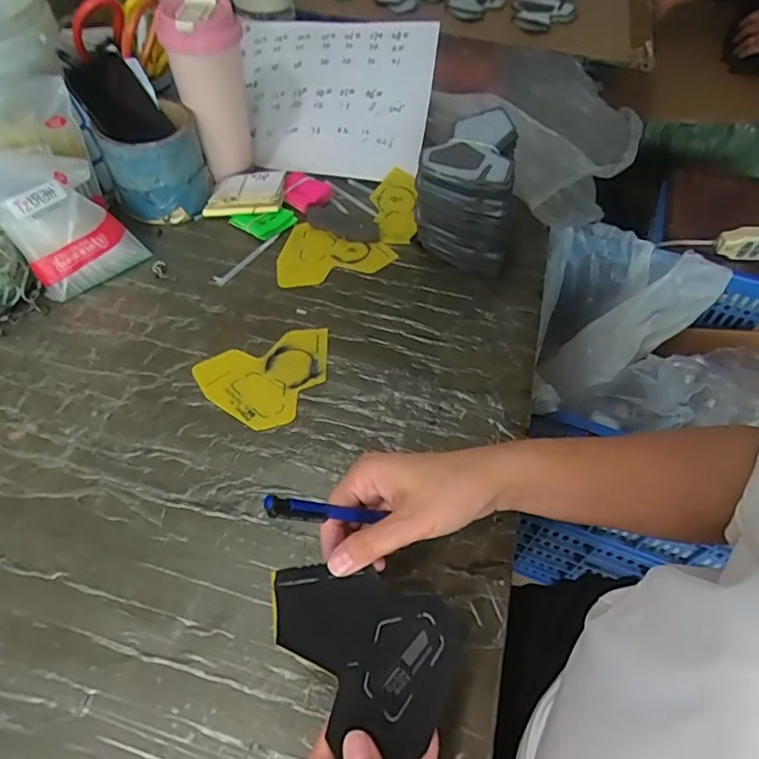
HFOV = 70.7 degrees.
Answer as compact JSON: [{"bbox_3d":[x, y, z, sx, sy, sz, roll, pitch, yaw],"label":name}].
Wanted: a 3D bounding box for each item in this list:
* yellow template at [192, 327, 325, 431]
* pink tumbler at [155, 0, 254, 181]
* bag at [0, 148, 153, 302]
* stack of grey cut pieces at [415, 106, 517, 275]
[{"bbox_3d":[-0.102,-0.001,0.515,0.128,0.004,0.097,-22,59,-15],"label":"yellow template"},{"bbox_3d":[-0.196,-0.337,0.632,0.084,0.183,0.070,-13,55,-12],"label":"pink tumbler"},{"bbox_3d":[-0.327,-0.167,0.550,0.111,0.128,0.082,-36,62,-26],"label":"bag"},{"bbox_3d":[0.092,-0.199,0.589,0.100,0.130,0.134,7,53,3],"label":"stack of grey cut pieces"}]

